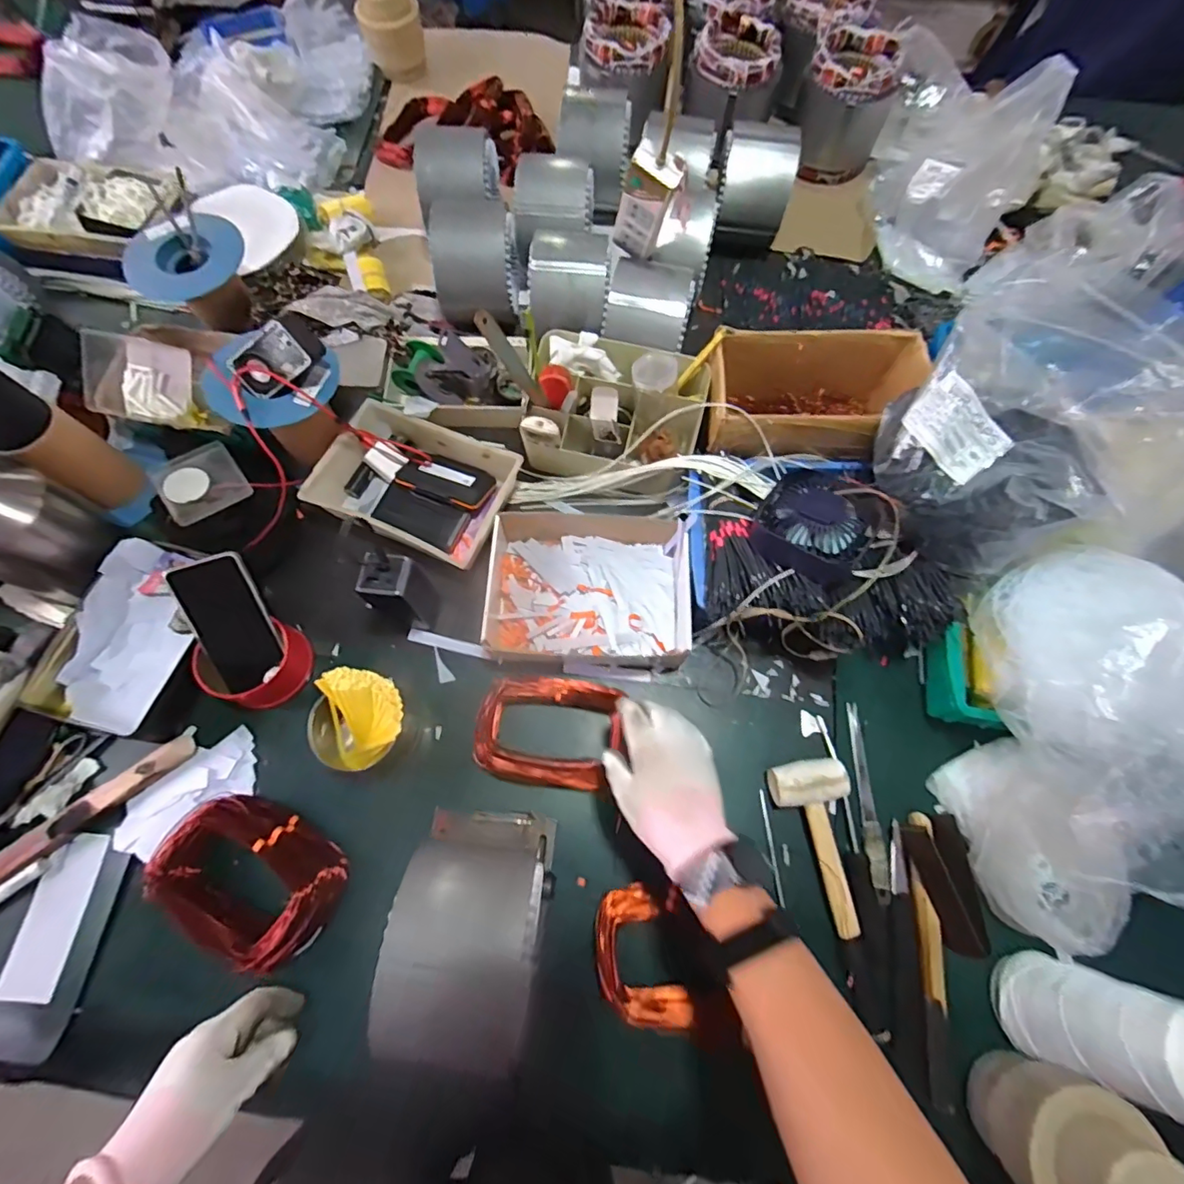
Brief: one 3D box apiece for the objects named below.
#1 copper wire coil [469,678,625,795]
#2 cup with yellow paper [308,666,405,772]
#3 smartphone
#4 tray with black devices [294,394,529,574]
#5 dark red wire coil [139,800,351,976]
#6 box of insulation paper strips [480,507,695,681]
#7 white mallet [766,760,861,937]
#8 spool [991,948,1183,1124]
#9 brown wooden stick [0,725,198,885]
[{"bbox_3d":[-0.050,0.164,0.625,0.164,0.046,0.123,5,70,0],"label":"copper wire coil"},{"bbox_3d":[-0.256,0.147,0.594,0.100,0.089,0.102,0,70,-1],"label":"cup with yellow paper"},{"bbox_3d":[-0.403,0.035,0.593,0.076,0.013,0.148,-22,107,-10],"label":"smartphone"},{"bbox_3d":[-0.232,-0.144,0.716,0.247,0.057,0.170,23,72,7],"label":"tray with black devices"},{"bbox_3d":[-0.362,0.301,0.551,0.186,0.042,0.132,24,72,7],"label":"dark red wire coil"},{"bbox_3d":[-0.002,-0.007,0.665,0.259,0.068,0.215,3,70,0],"label":"box of insulation paper strips"},{"bbox_3d":[0.252,0.276,0.579,0.079,0.043,0.170,-7,71,-4],"label":"white mallet"},{"bbox_3d":[0.453,0.385,0.467,0.074,0.166,0.083,13,71,3],"label":"spool"},{"bbox_3d":[-0.575,0.251,0.574,0.279,0.017,0.036,-36,75,-13],"label":"brown wooden stick"}]

